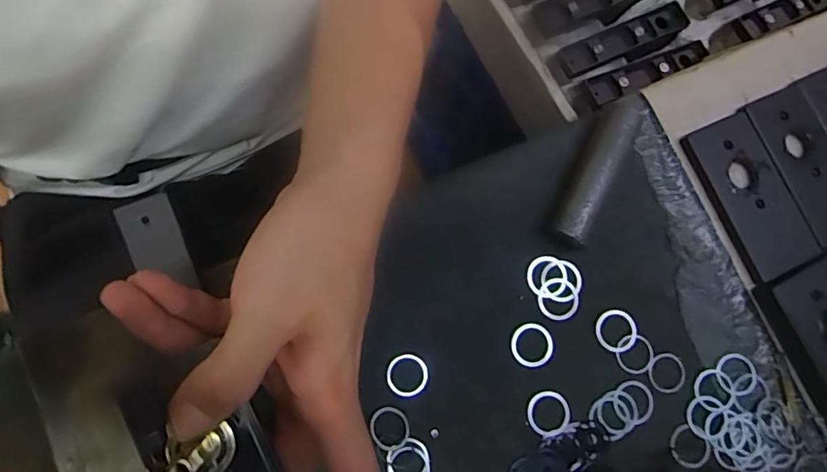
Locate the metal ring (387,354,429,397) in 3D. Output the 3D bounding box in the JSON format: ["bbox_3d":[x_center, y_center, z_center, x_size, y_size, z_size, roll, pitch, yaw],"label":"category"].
[{"bbox_3d":[-0.004,0.080,0.313,0.024,0.004,0.024,1,77,-6],"label":"metal ring"}]

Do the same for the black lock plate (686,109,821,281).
[{"bbox_3d":[0.221,-0.029,0.351,0.046,0.007,0.101,-24,81,-11],"label":"black lock plate"}]

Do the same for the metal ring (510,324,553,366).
[{"bbox_3d":[0.071,0.065,0.324,0.025,0.004,0.026,1,77,-6],"label":"metal ring"}]

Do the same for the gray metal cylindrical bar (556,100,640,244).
[{"bbox_3d":[0.114,-0.040,0.338,0.020,0.027,0.098,27,76,0],"label":"gray metal cylindrical bar"}]

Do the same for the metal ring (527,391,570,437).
[{"bbox_3d":[0.080,0.104,0.319,0.025,0.004,0.026,1,77,-6],"label":"metal ring"}]

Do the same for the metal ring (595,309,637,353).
[{"bbox_3d":[0.125,0.058,0.333,0.025,0.004,0.026,1,77,-6],"label":"metal ring"}]

